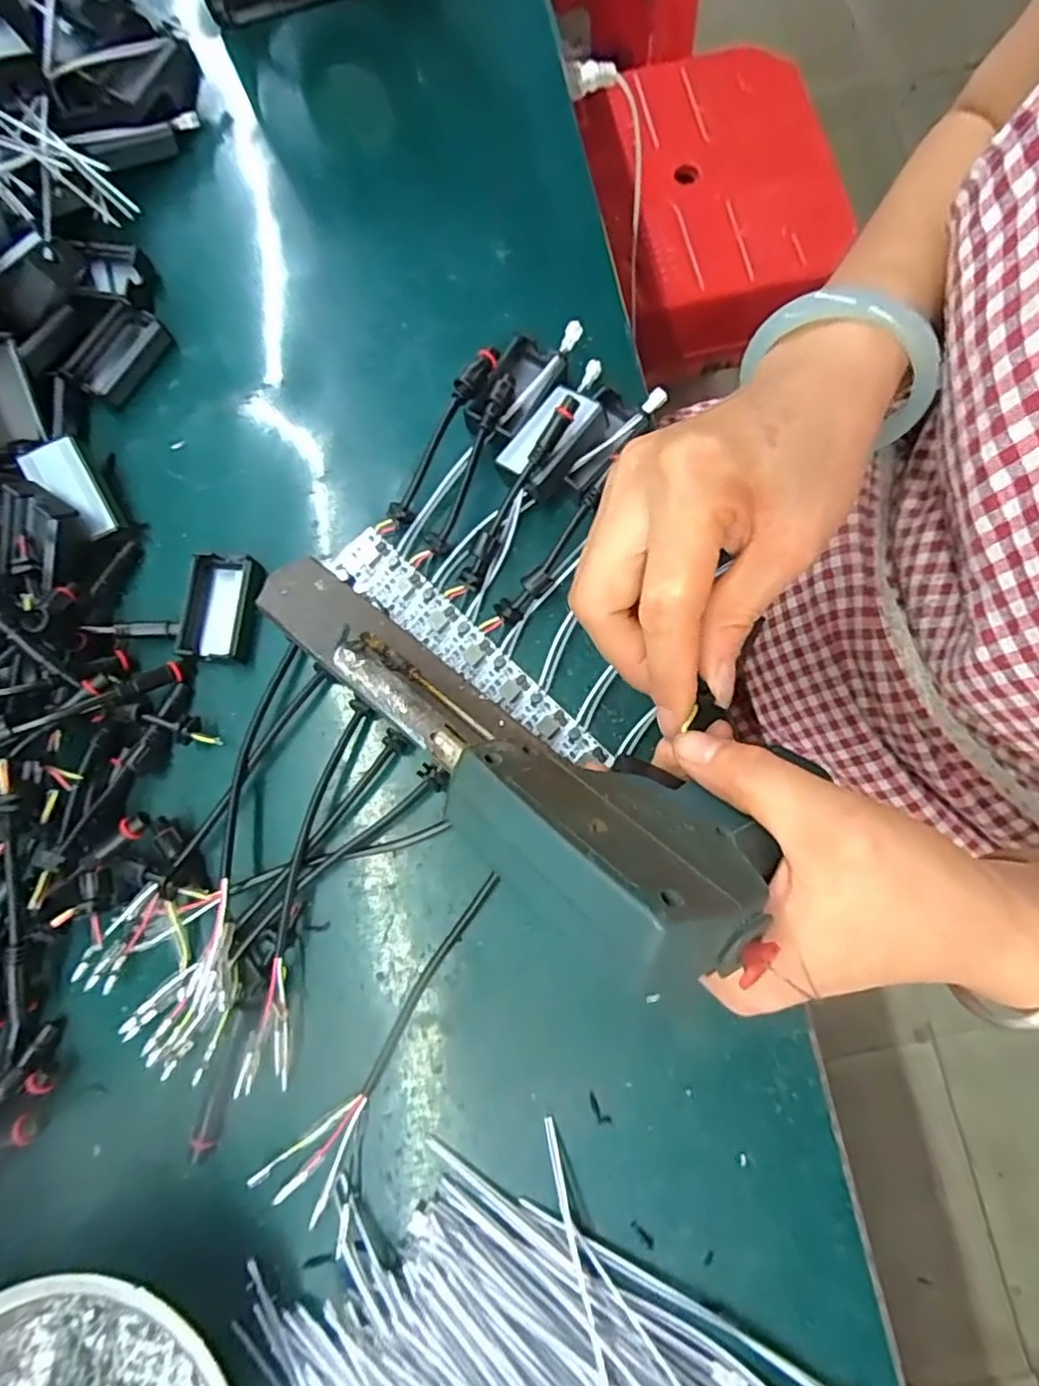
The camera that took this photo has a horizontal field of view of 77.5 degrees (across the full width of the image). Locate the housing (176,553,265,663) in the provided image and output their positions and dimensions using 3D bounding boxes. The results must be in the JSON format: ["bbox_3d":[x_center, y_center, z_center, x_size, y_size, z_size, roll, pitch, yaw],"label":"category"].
[{"bbox_3d":[-0.146,-0.042,0.315,0.037,0.013,0.051,9,79,4],"label":"housing"}]

